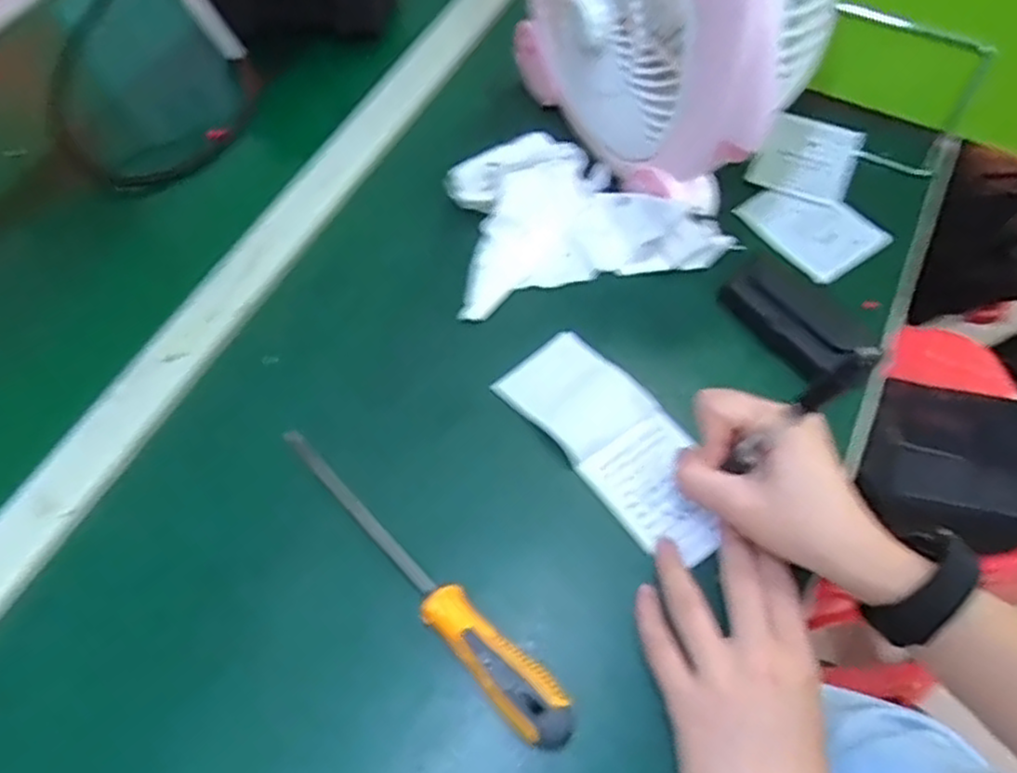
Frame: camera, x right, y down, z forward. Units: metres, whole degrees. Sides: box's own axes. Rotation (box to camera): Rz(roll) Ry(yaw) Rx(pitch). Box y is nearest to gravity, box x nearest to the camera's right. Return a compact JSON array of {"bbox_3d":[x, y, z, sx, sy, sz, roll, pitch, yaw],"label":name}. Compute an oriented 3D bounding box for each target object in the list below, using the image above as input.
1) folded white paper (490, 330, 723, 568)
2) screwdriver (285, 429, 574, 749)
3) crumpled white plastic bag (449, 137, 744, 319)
[{"bbox_3d":[0.065,0.033,0.450,0.072,0.010,0.162,-31,65,-13],"label":"folded white paper"},{"bbox_3d":[-0.053,0.099,0.414,0.029,0.025,0.237,-39,64,-18],"label":"screwdriver"},{"bbox_3d":[0.049,-0.123,0.527,0.180,0.041,0.114,-12,59,-3],"label":"crumpled white plastic bag"}]

